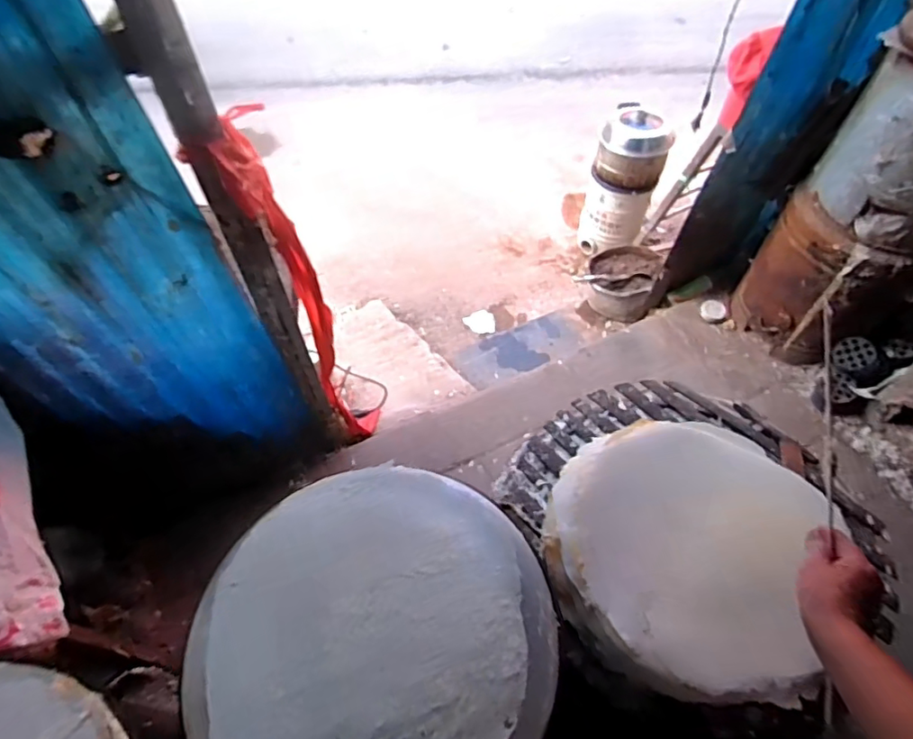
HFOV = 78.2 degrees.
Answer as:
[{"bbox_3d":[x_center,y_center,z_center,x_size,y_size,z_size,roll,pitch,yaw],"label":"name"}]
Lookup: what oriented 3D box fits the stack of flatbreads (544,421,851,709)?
[{"bbox_3d":[0.288,0.203,0.704,0.317,0.061,0.341,23,59,16],"label":"stack of flatbreads"}]

